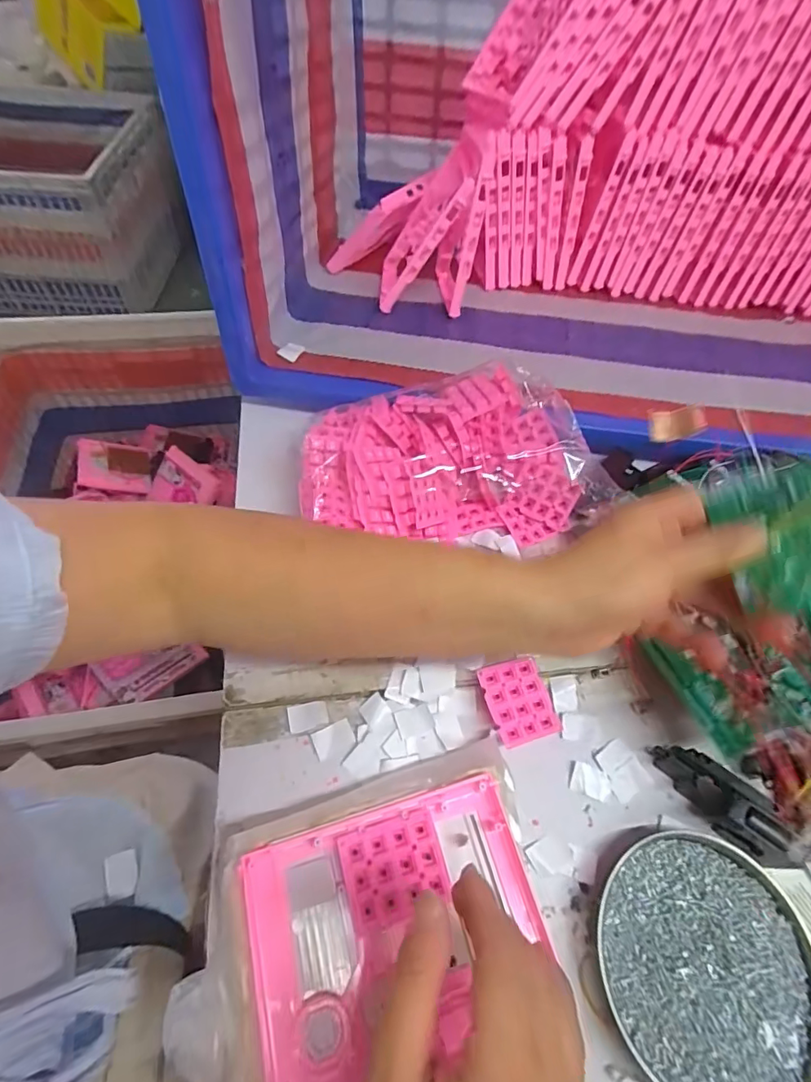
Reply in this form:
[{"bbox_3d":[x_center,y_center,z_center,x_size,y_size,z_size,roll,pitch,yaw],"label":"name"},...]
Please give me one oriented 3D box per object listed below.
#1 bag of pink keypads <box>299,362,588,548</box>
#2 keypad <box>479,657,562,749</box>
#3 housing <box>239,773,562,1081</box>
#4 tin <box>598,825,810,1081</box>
[{"bbox_3d":[0.037,-0.079,0.460,0.254,0.059,0.160,-7,59,-9],"label":"bag of pink keypads"},{"bbox_3d":[0.089,0.124,0.383,0.051,0.004,0.060,-10,63,-18],"label":"keypad"},{"bbox_3d":[-0.003,0.227,0.284,0.165,0.019,0.130,-13,62,-11],"label":"housing"},{"bbox_3d":[0.189,0.261,0.307,0.128,0.023,0.135,2,58,-3],"label":"tin"}]

